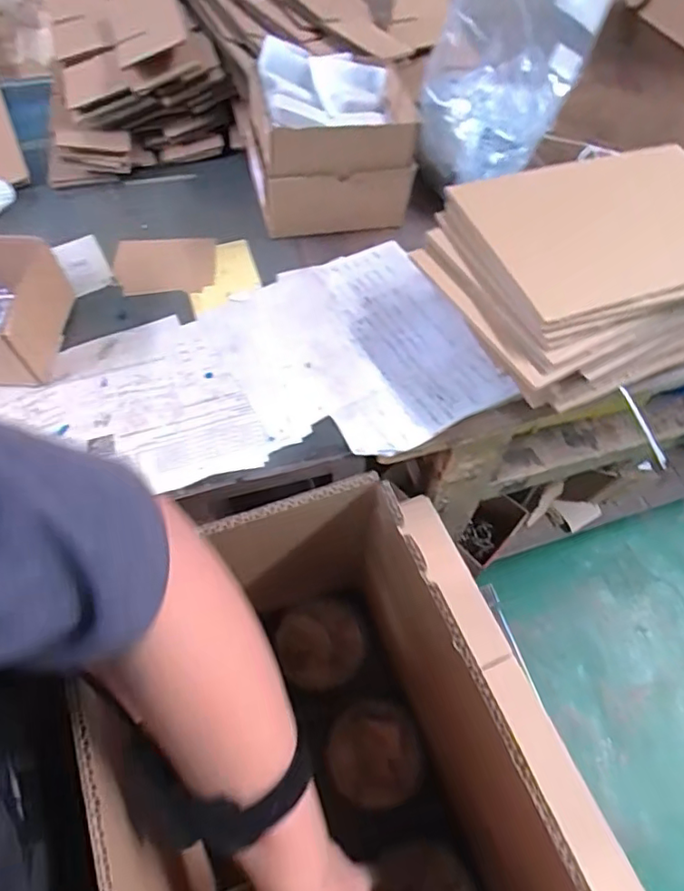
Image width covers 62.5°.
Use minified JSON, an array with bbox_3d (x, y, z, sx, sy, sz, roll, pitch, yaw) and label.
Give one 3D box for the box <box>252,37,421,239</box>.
[{"bbox_3d":[-0.017,-0.397,0.762,0.218,0.162,0.172,0,60,-2],"label":"box"}]

